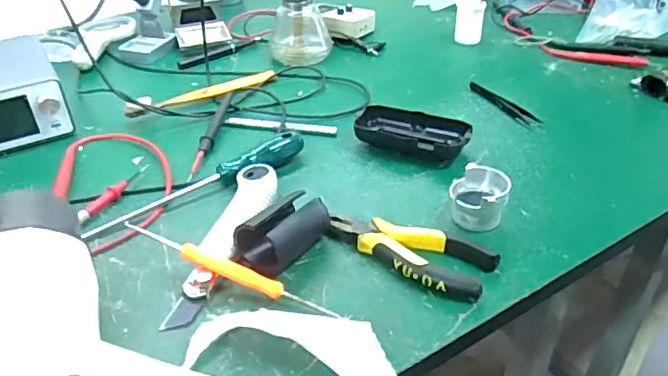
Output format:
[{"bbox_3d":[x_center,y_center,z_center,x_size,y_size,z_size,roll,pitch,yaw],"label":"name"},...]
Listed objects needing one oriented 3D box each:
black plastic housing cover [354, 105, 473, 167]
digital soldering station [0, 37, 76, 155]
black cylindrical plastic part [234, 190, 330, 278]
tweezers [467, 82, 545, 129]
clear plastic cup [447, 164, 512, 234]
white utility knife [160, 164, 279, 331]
[{"bbox_3d":[0.075,-0.051,0.551,0.109,0.026,0.056,19,41,25],"label":"black plastic housing cover"},{"bbox_3d":[-0.351,-0.107,0.610,0.093,0.064,0.164,-19,40,-23],"label":"digital soldering station"},{"bbox_3d":[-0.038,0.032,0.422,0.044,0.047,0.062,21,41,26],"label":"black cylindrical plastic part"},{"bbox_3d":[0.185,-0.092,0.620,0.020,0.007,0.107,-14,38,-18],"label":"tweezers"},{"bbox_3d":[0.114,0.008,0.449,0.044,0.040,0.040,-1,36,0],"label":"clear plastic cup"},{"bbox_3d":[-0.078,0.038,0.434,0.037,0.019,0.168,6,37,9],"label":"white utility knife"}]

